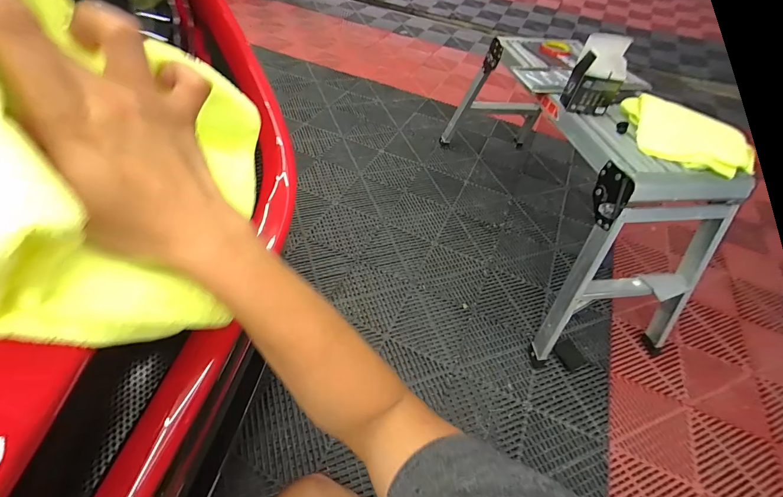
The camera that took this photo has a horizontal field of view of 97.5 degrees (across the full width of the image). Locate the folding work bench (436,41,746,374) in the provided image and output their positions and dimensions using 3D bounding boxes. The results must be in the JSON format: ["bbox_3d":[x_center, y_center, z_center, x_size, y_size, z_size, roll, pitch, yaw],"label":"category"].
[{"bbox_3d":[0.520,-0.241,1.075,0.385,0.511,0.985,-2,51,-9],"label":"folding work bench"}]

